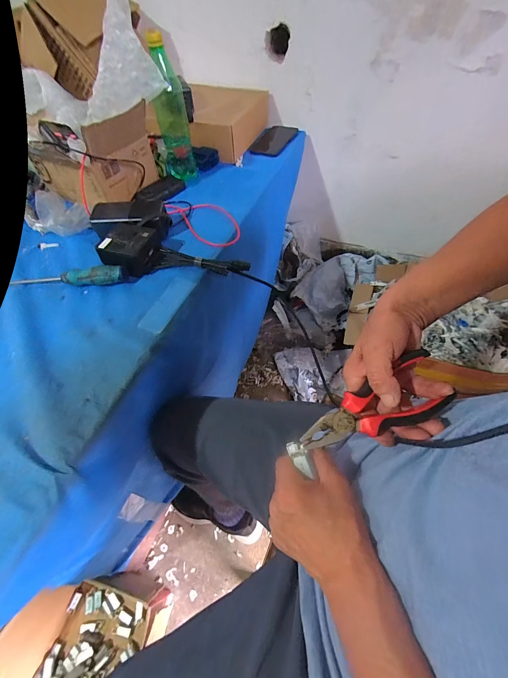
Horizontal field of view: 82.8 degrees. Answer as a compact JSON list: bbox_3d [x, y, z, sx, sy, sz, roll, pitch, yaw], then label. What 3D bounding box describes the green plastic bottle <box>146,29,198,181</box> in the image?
[{"bbox_3d":[-0.174,-0.468,0.598,0.066,0.222,0.079,-14,55,-7],"label":"green plastic bottle"}]

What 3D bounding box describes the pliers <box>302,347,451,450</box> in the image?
[{"bbox_3d":[0.116,0.065,0.287,0.152,0.021,0.058,-22,58,-1],"label":"pliers"}]

